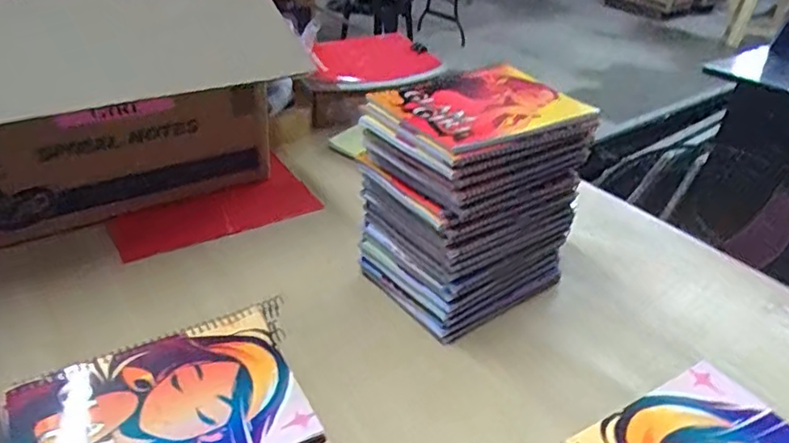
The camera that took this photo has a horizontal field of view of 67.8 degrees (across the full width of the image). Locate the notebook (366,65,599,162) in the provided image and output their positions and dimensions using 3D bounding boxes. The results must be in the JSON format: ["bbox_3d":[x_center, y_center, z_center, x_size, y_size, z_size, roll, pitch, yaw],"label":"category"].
[{"bbox_3d":[0.092,-0.120,0.606,0.200,0.013,0.151,-20,40,-32],"label":"notebook"}]

